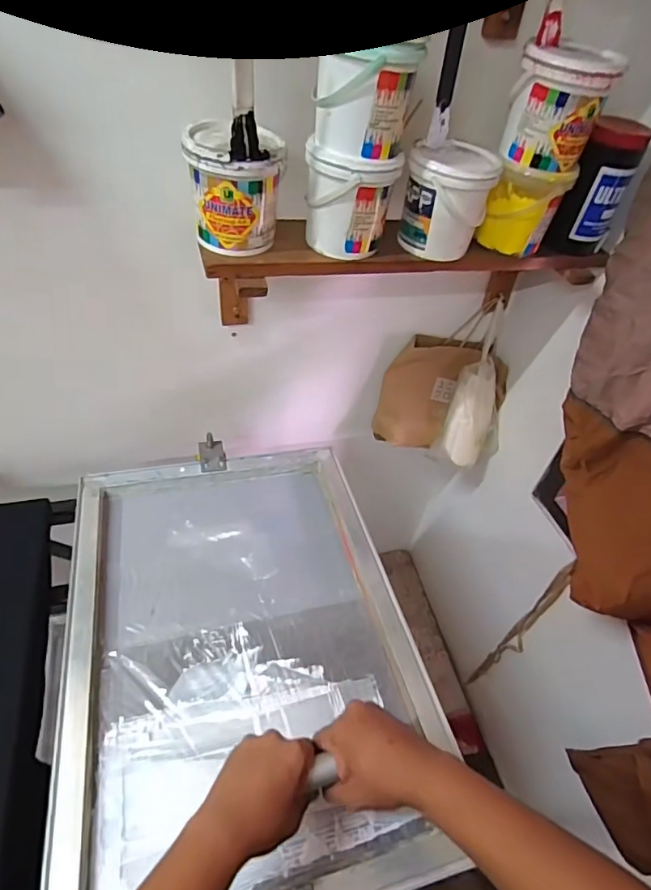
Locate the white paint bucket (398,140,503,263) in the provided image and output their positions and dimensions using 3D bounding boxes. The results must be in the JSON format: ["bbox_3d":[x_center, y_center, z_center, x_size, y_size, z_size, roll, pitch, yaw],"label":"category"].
[{"bbox_3d":[0.171,-0.344,0.719,0.114,0.129,0.114,4,44,-4],"label":"white paint bucket"}]

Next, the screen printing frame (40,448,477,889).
[{"bbox_3d":[-0.118,0.262,0.715,0.458,0.035,0.636,-7,46,-15],"label":"screen printing frame"}]

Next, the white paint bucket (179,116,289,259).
[{"bbox_3d":[-0.118,-0.329,0.658,0.124,0.130,0.109,-2,45,-10],"label":"white paint bucket"}]

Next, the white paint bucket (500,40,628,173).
[{"bbox_3d":[0.308,-0.449,0.675,0.118,0.126,0.104,18,45,11],"label":"white paint bucket"}]

